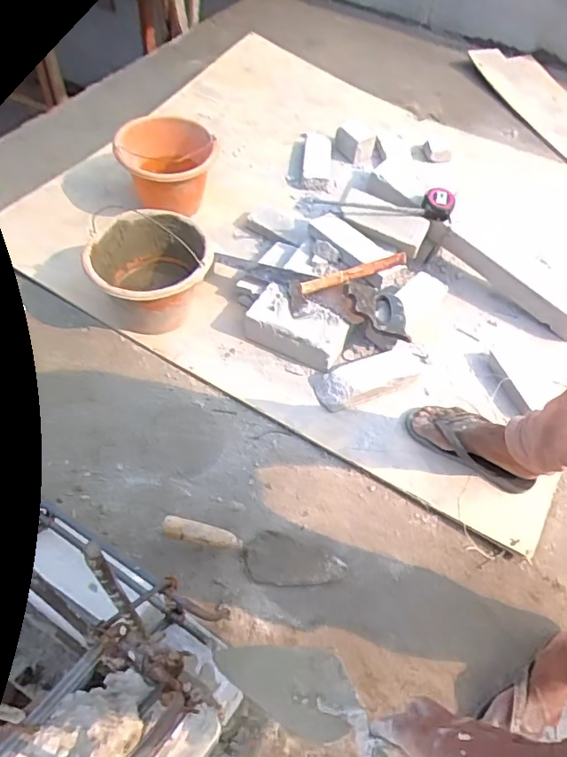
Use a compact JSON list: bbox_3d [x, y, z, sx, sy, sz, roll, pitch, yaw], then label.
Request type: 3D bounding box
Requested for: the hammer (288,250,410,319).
[{"bbox_3d":[0.132,-0.211,1.157,0.265,0.030,0.090,-21,57,-1],"label":"hammer"}]

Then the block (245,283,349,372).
[{"bbox_3d":[0.027,-0.104,1.156,0.216,0.076,0.113,30,57,17],"label":"block"}]

